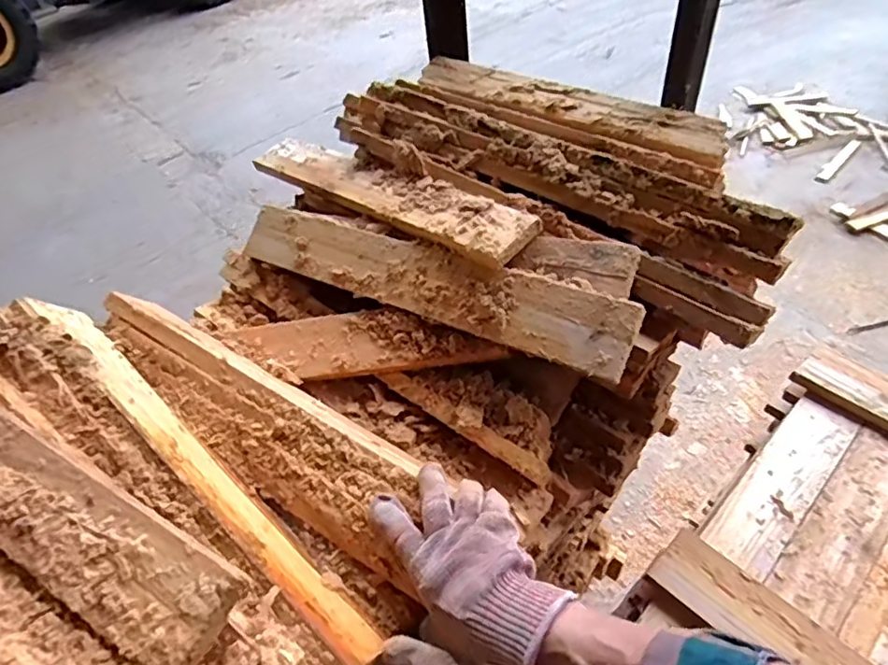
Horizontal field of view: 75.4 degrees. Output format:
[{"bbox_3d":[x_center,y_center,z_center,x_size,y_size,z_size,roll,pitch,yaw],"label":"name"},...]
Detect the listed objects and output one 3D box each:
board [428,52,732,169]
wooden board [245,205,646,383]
[{"bbox_3d":[0.155,-0.321,0.792,0.465,0.022,0.080,31,57,30],"label":"board"},{"bbox_3d":[-0.036,-0.064,0.627,0.489,0.015,0.076,20,85,28],"label":"wooden board"}]

